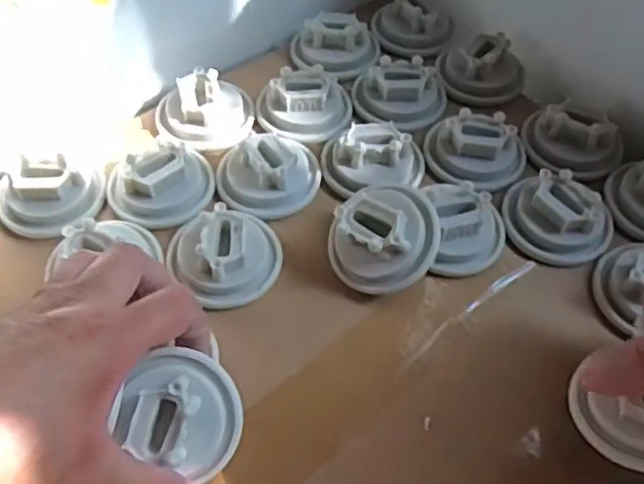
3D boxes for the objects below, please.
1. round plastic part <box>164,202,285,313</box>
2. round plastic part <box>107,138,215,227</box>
[{"bbox_3d":[-0.056,0.007,0.375,0.062,0.027,0.060,1,55,-1],"label":"round plastic part"},{"bbox_3d":[-0.099,-0.039,0.403,0.062,0.022,0.055,-12,57,-10],"label":"round plastic part"}]

